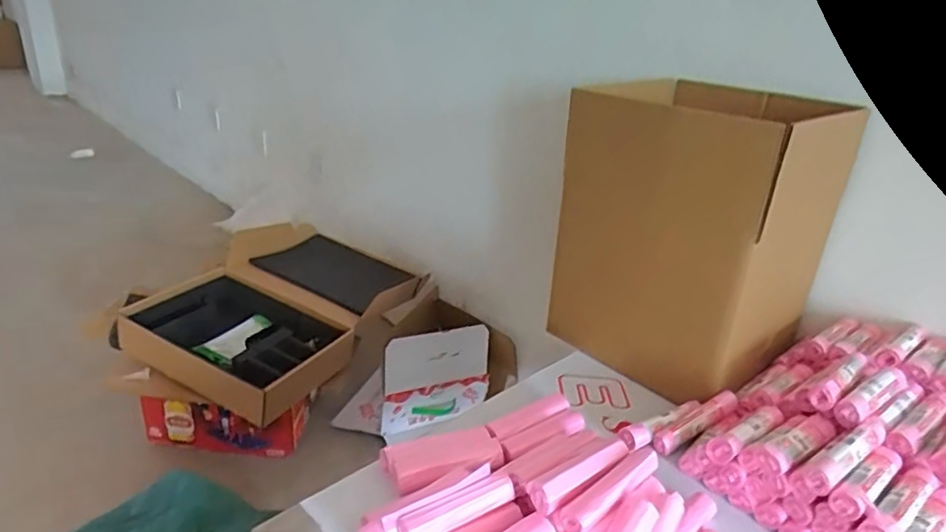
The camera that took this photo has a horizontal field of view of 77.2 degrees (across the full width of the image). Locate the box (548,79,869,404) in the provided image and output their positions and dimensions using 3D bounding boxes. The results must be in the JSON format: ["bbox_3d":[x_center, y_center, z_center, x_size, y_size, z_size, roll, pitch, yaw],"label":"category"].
[{"bbox_3d":[0.306,-0.042,0.852,0.236,0.364,0.307,-16,32,-38],"label":"box"}]

